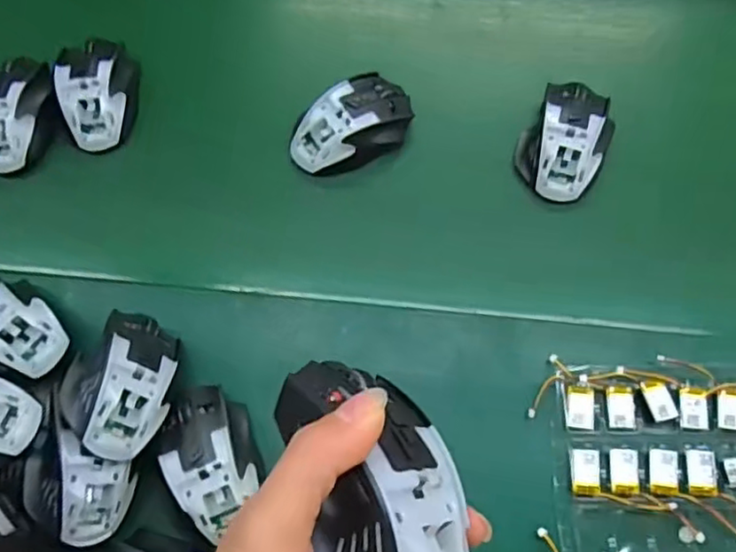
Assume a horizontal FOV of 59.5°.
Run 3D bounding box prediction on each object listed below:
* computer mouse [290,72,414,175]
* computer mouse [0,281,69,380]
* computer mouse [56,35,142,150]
[{"bbox_3d":[-0.015,-0.136,0.578,0.112,0.037,0.067,-37,75,-11],"label":"computer mouse"},{"bbox_3d":[-0.268,0.037,0.493,0.082,0.034,0.060,26,73,9],"label":"computer mouse"},{"bbox_3d":[-0.248,-0.174,0.596,0.063,0.045,0.104,-6,71,-1],"label":"computer mouse"}]

